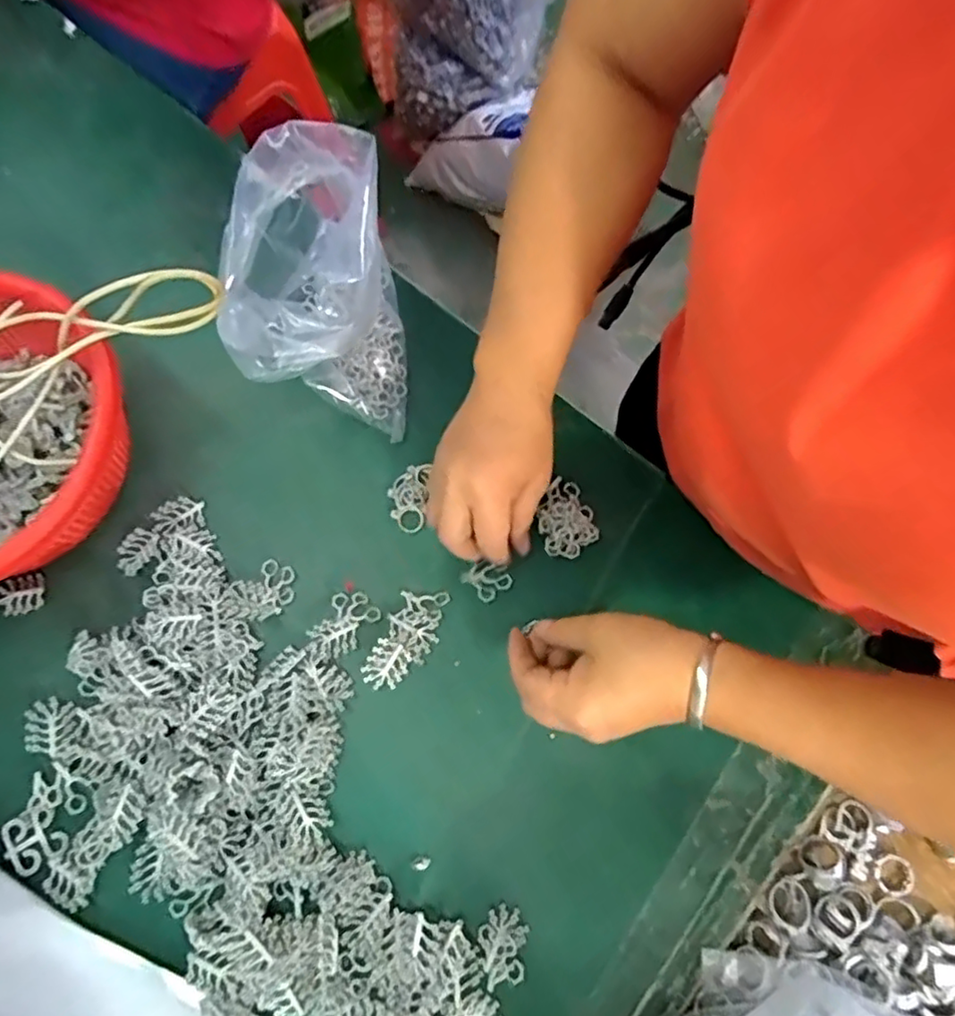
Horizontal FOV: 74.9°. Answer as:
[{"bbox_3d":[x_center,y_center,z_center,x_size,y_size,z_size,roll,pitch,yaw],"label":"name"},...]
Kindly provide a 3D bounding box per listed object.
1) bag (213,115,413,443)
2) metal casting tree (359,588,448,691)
[{"bbox_3d":[-0.110,-0.147,0.440,0.101,0.139,0.168,-3,73,0],"label":"bag"},{"bbox_3d":[-0.049,0.089,0.431,0.037,0.014,0.074,25,74,8],"label":"metal casting tree"}]

